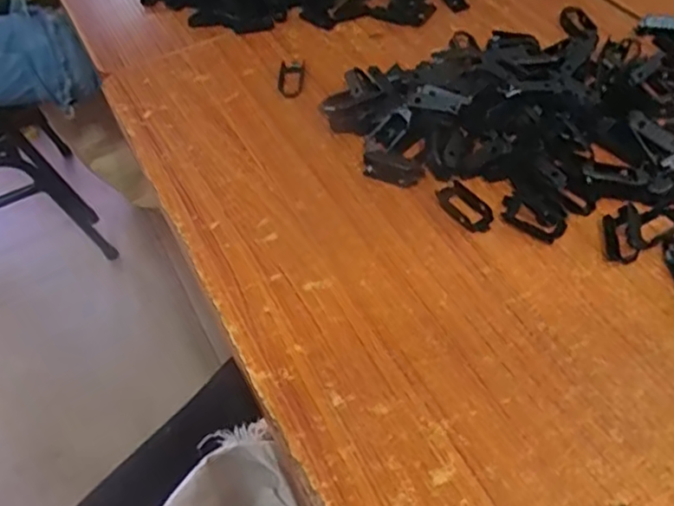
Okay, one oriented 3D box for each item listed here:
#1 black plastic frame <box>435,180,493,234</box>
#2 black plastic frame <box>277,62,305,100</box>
[{"bbox_3d":[0.098,-0.036,0.491,0.027,0.007,0.050,-27,53,-17],"label":"black plastic frame"},{"bbox_3d":[-0.044,-0.169,0.616,0.023,0.011,0.046,0,50,5],"label":"black plastic frame"}]

